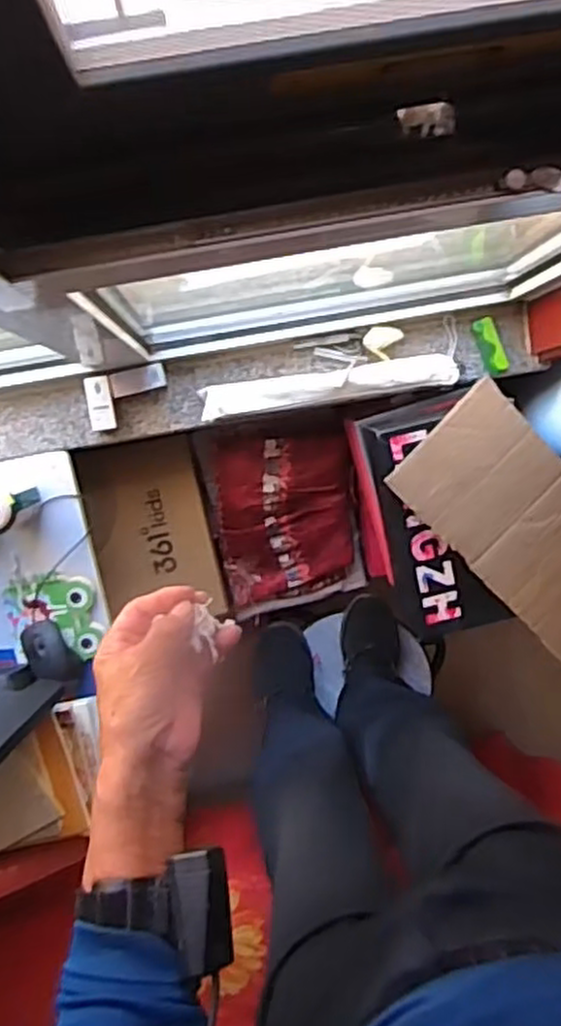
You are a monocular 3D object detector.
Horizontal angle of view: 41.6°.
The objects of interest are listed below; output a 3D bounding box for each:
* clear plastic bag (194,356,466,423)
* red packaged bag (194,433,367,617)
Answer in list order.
[{"bbox_3d":[0.068,-0.172,1.004,0.351,0.036,0.049,-9,97,-2],"label":"clear plastic bag"},{"bbox_3d":[0.009,0.009,1.232,0.233,0.062,0.325,-14,117,-9],"label":"red packaged bag"}]

